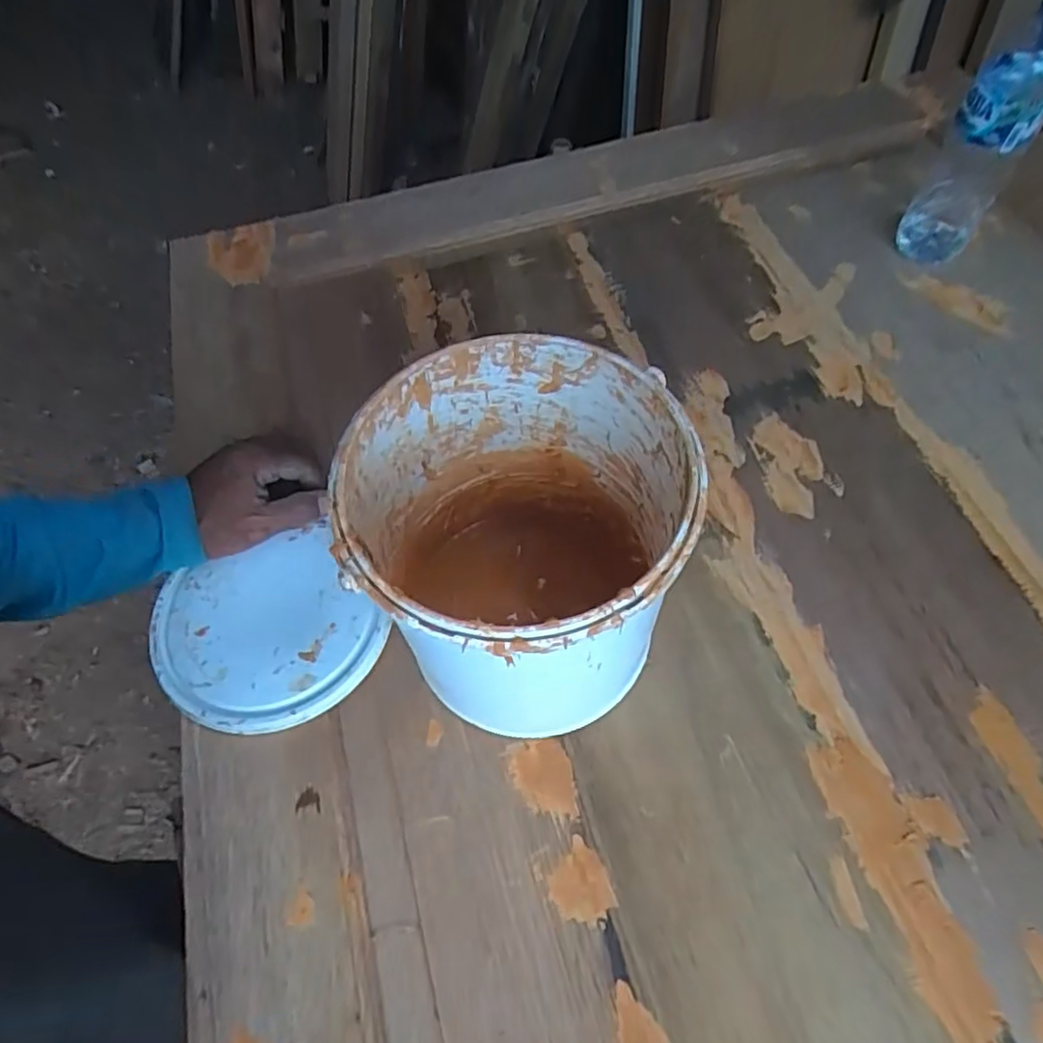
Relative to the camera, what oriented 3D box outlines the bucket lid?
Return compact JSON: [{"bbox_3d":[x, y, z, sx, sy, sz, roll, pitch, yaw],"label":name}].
[{"bbox_3d":[-0.185,0.080,0.463,0.144,0.012,0.144,-1,60,1],"label":"bucket lid"}]

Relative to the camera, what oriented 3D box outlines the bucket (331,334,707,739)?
[{"bbox_3d":[0.001,0.019,0.390,0.172,0.189,0.176,-1,60,1],"label":"bucket"}]

